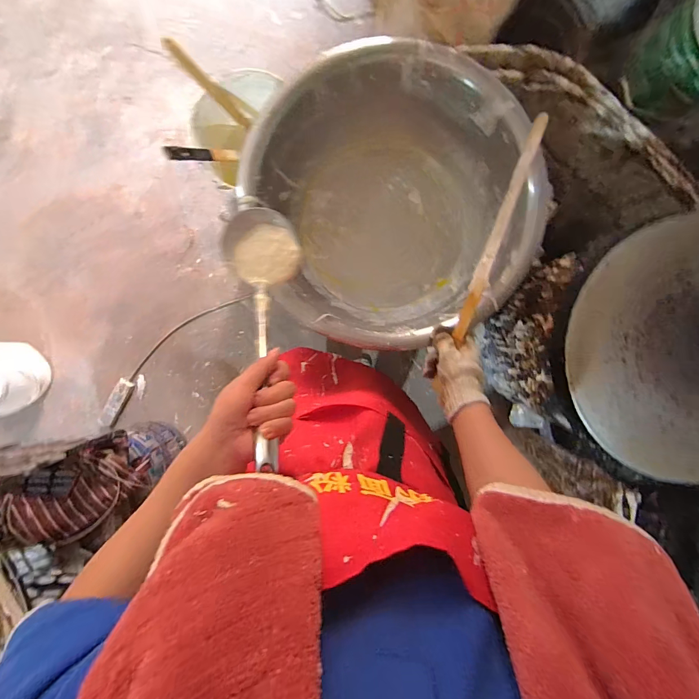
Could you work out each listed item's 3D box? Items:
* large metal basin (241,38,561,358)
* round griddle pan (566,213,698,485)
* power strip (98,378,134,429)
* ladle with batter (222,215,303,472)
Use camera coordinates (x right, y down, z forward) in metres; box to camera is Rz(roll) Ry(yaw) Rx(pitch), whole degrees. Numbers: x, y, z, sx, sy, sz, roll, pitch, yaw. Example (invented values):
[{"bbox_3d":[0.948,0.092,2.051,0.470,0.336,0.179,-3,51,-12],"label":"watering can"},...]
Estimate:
[{"bbox_3d":[0.079,-0.273,0.686,0.463,0.204,0.473,0,94,1],"label":"large metal basin"},{"bbox_3d":[0.501,0.006,0.510,0.365,0.050,0.355,0,94,1],"label":"round griddle pan"},{"bbox_3d":[-0.896,0.203,1.386,0.068,0.038,0.187,27,94,-1],"label":"power strip"},{"bbox_3d":[-0.097,-0.025,0.411,0.090,0.063,0.317,-7,62,-3],"label":"ladle with batter"}]

